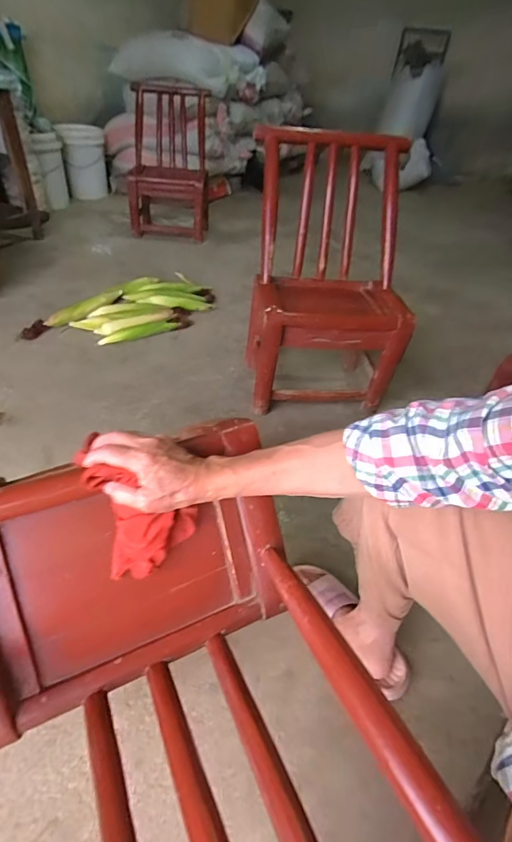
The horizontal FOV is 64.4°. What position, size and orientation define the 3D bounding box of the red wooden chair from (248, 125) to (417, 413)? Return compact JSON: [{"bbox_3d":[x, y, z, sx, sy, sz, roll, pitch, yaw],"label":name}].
[{"bbox_3d":[0.190,-0.405,1.114,0.382,0.599,0.430,1,41,-7],"label":"red wooden chair"}]

